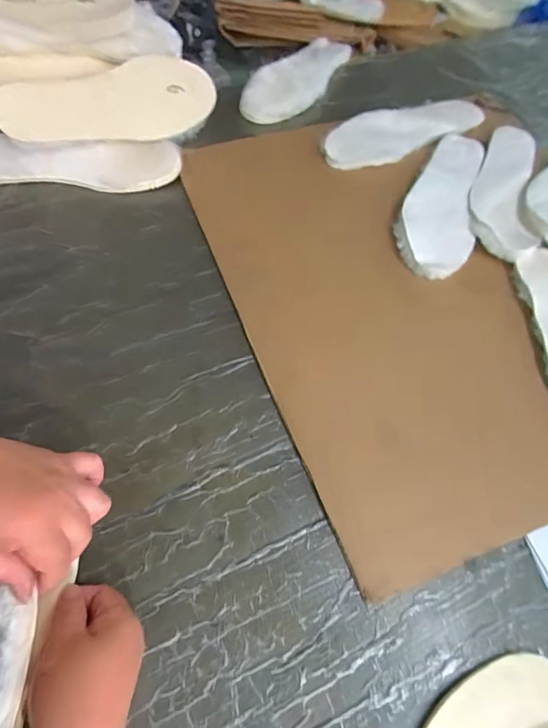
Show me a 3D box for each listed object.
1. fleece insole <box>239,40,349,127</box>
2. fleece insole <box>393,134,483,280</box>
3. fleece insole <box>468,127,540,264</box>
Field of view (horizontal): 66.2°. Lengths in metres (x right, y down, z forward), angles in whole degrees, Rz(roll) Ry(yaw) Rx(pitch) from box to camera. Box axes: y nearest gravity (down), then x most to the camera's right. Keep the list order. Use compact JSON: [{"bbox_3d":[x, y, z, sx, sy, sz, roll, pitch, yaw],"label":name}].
[{"bbox_3d":[0.046,-0.466,0.667,0.089,0.027,0.253,33,65,13],"label":"fleece insole"},{"bbox_3d":[0.224,-0.227,0.562,0.093,0.011,0.270,17,62,5],"label":"fleece insole"},{"bbox_3d":[0.315,-0.246,0.571,0.081,0.014,0.259,17,62,5],"label":"fleece insole"}]

